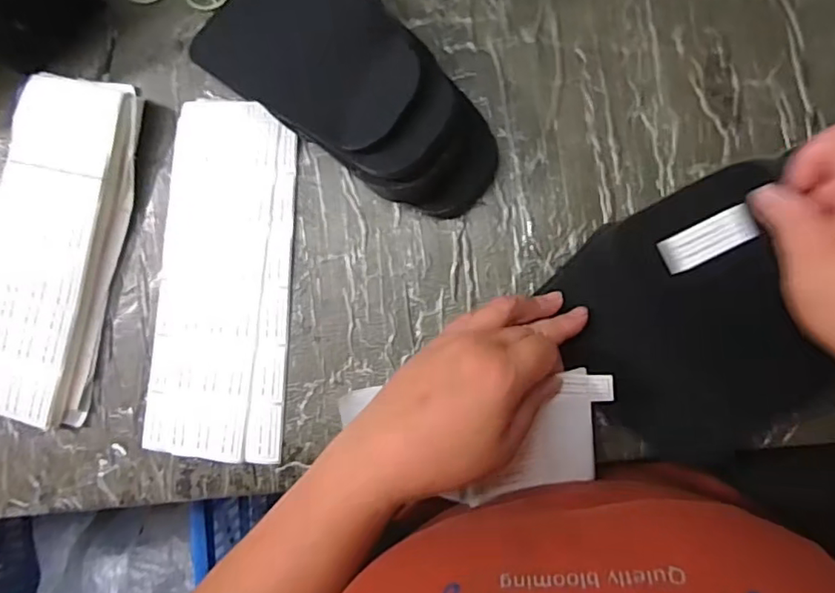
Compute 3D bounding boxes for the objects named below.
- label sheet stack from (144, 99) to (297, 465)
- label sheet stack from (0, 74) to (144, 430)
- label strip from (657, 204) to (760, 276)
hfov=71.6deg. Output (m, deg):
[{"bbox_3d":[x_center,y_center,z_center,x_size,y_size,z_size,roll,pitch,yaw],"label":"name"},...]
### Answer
[{"bbox_3d":[-0.148,-0.014,0.433,0.104,0.008,0.263,2,88,9],"label":"label sheet stack"},{"bbox_3d":[-0.288,-0.039,0.442,0.111,0.030,0.257,13,89,9],"label":"label sheet stack"},{"bbox_3d":[0.161,-0.031,0.322,0.048,0.005,0.020,-27,84,17],"label":"label strip"}]

